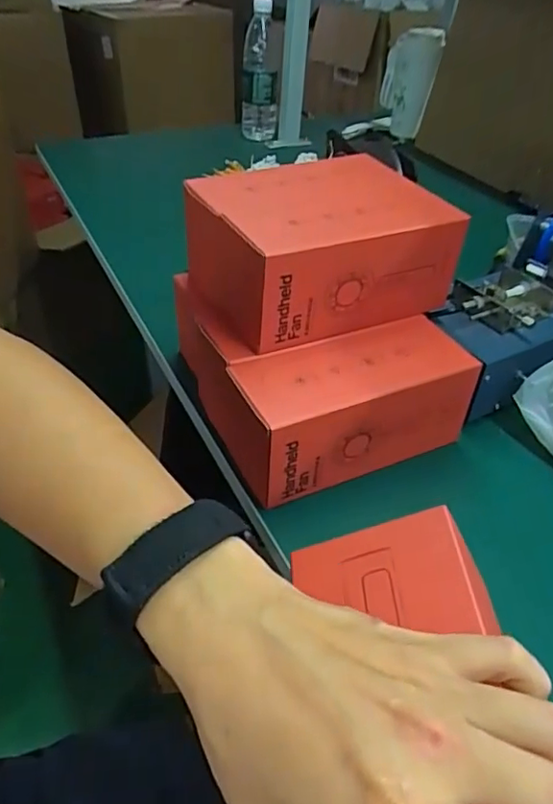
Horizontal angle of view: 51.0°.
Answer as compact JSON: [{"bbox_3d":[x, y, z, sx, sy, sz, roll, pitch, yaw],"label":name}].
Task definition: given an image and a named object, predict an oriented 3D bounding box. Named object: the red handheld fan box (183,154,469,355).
[{"bbox_3d":[0.034,-0.129,0.487,0.185,0.090,0.141,-17,44,-22],"label":"red handheld fan box"}]

